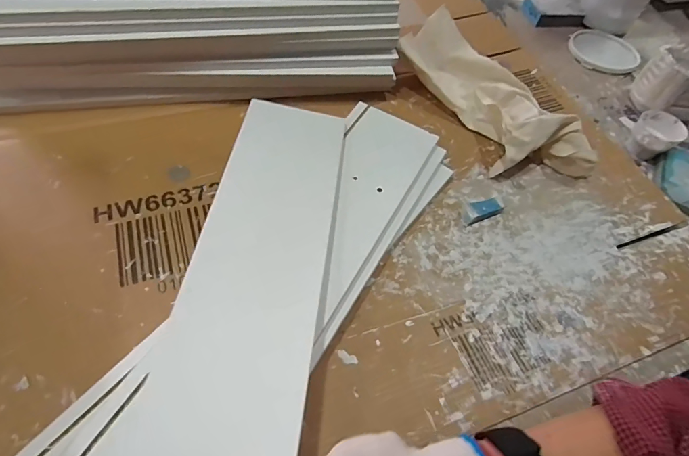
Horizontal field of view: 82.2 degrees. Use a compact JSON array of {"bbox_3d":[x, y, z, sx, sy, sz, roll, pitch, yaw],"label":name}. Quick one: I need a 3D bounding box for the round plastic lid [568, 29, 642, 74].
[{"bbox_3d":[0.494,-0.336,0.748,0.130,0.017,0.130,2,56,-4],"label":"round plastic lid"}]

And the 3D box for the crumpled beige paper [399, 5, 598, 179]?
[{"bbox_3d":[0.205,-0.192,0.578,0.115,0.067,0.330,-24,61,-20],"label":"crumpled beige paper"}]

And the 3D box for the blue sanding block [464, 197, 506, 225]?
[{"bbox_3d":[0.176,-0.022,0.500,0.054,0.016,0.022,-14,59,-15],"label":"blue sanding block"}]

